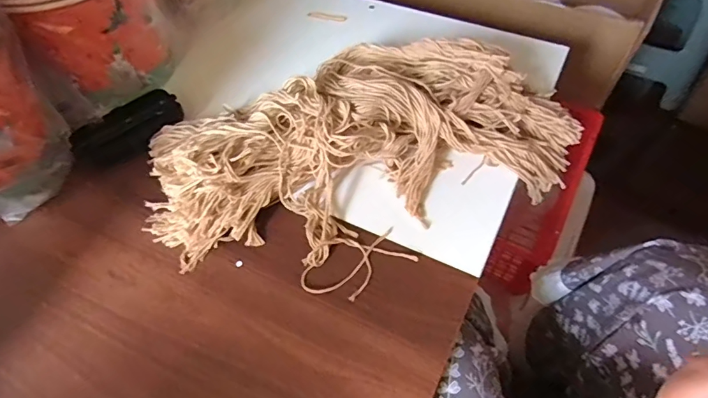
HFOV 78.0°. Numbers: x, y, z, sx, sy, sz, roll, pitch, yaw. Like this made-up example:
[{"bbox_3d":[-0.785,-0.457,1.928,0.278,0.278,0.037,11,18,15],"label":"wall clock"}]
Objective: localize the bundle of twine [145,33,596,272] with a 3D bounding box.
[{"bbox_3d":[0.006,-0.061,0.423,0.413,0.077,0.206,-20,56,-11],"label":"bundle of twine"}]

